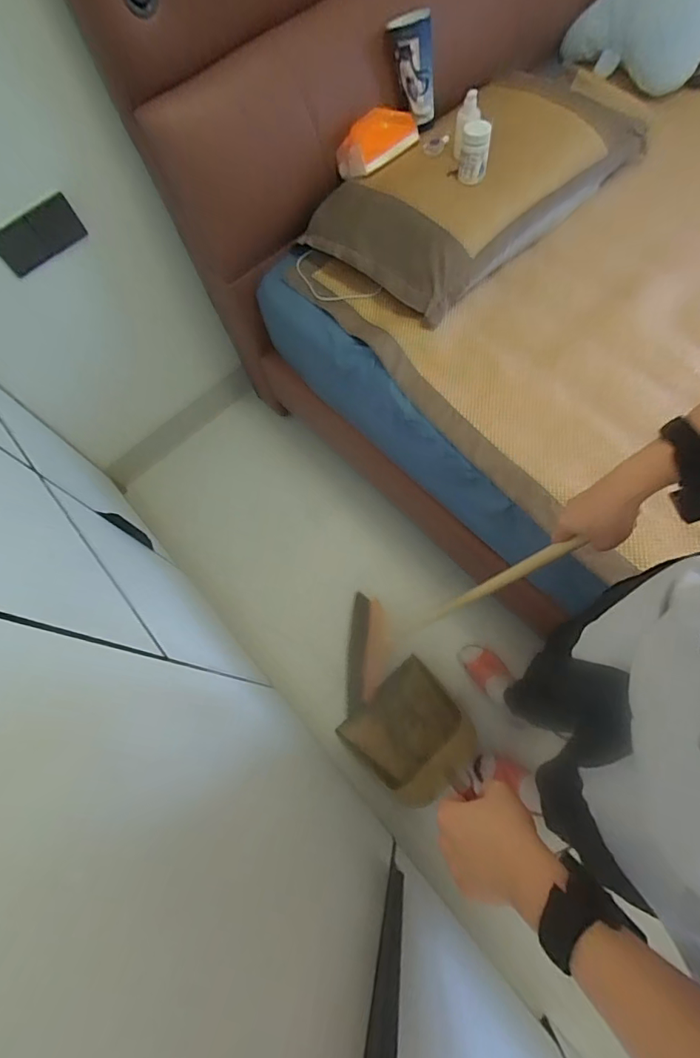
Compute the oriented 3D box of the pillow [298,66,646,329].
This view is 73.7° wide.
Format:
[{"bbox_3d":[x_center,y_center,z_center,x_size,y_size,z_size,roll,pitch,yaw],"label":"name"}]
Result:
[{"bbox_3d":[0.281,-0.775,0.984,0.725,0.131,0.383,-42,70,-11],"label":"pillow"}]

